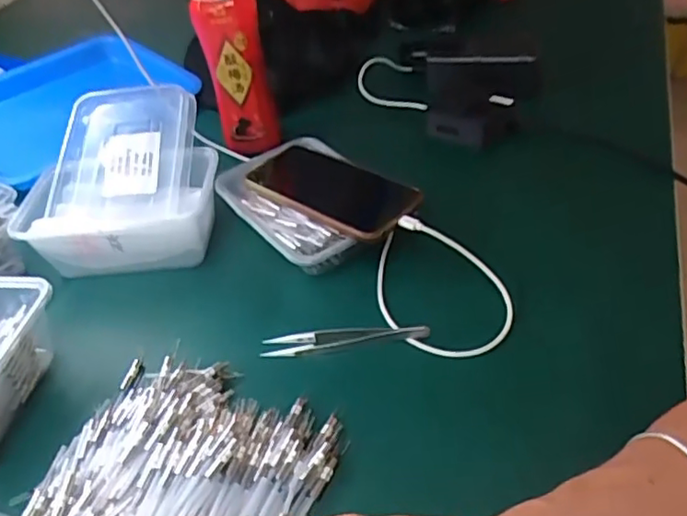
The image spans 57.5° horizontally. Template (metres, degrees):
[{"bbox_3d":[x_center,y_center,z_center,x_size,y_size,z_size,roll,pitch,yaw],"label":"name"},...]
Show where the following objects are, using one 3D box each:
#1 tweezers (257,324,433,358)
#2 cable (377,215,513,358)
[{"bbox_3d":[0.000,0.060,0.468,0.124,0.008,0.019,-3,40,5],"label":"tweezers"},{"bbox_3d":[0.071,0.027,0.486,0.122,0.025,0.090,34,72,28],"label":"cable"}]

